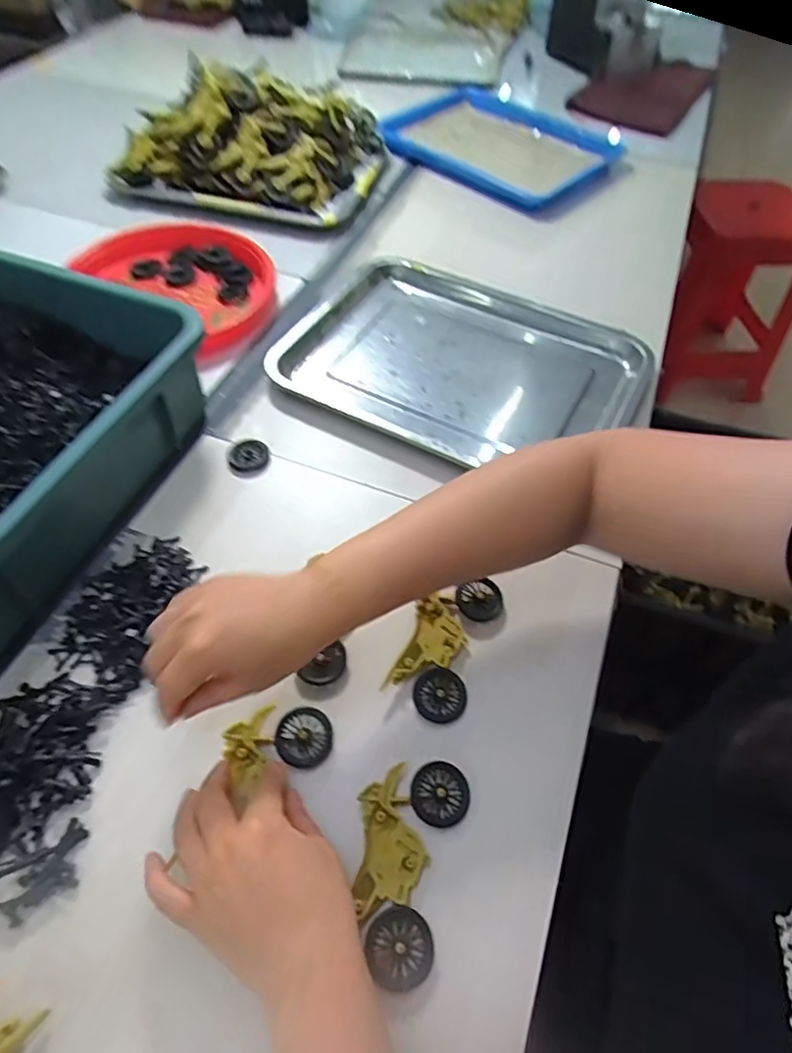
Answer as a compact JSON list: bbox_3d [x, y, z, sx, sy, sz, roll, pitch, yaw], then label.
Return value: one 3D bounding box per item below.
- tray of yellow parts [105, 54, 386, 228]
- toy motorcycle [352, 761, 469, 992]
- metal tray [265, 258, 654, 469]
[{"bbox_3d":[-0.203,-0.515,0.784,0.335,0.115,0.194,10,55,5],"label":"tray of yellow parts"},{"bbox_3d":[0.004,0.203,0.353,0.061,0.021,0.117,12,55,7],"label":"toy motorcycle"},{"bbox_3d":[0.071,-0.174,0.622,0.356,0.032,0.271,25,58,15],"label":"metal tray"}]

